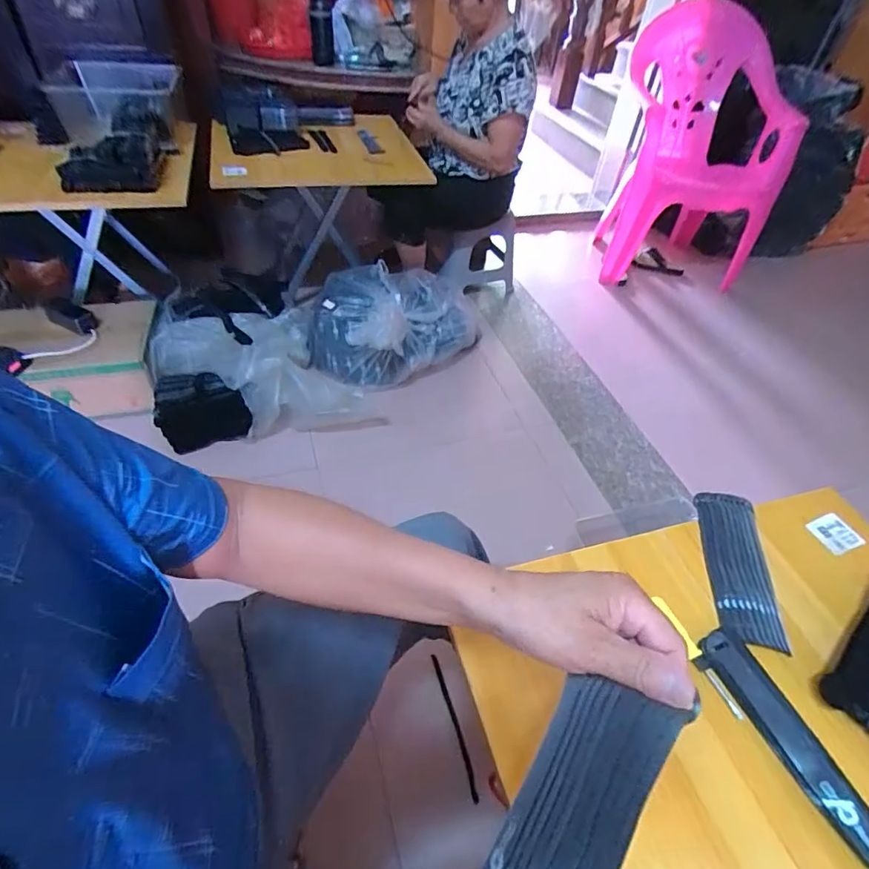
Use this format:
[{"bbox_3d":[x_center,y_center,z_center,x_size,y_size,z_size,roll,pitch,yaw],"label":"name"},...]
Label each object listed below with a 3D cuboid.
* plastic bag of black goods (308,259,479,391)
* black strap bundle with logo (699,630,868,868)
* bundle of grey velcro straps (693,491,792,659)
[{"bbox_3d":[-0.130,-0.350,1.502,0.484,0.250,0.332,-30,57,-29],"label":"plastic bag of black goods"},{"bbox_3d":[0.335,0.280,0.458,0.048,0.015,0.199,-14,50,-19],"label":"black strap bundle with logo"},{"bbox_3d":[0.362,0.151,0.583,0.075,0.007,0.198,12,47,5],"label":"bundle of grey velcro straps"}]

